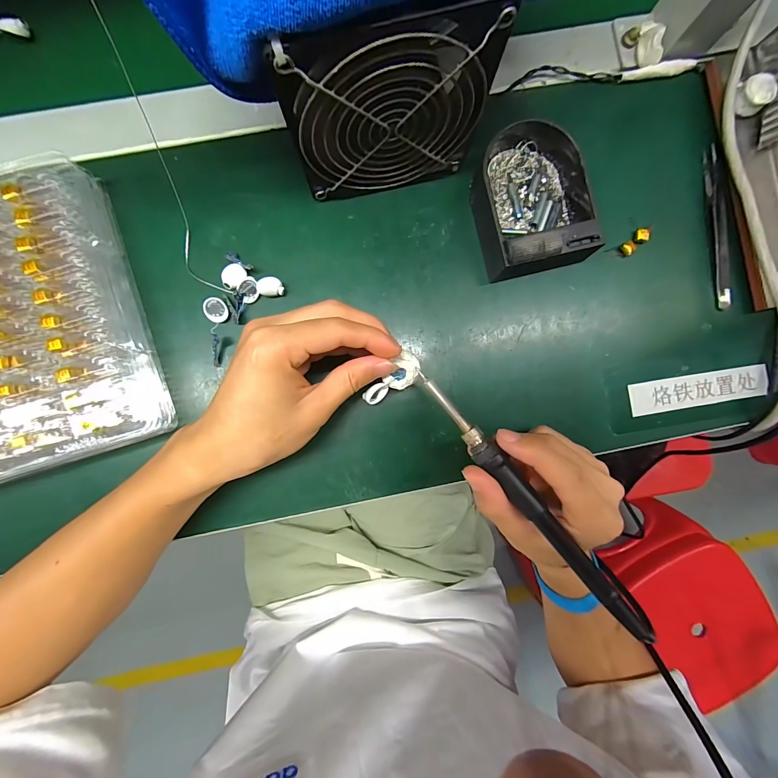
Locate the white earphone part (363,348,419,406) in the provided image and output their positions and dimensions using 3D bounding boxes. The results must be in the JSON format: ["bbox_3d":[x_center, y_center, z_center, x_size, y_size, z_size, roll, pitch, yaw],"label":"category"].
[{"bbox_3d":[0.003,-0.006,0.249,0.046,0.008,0.021,-38,91,6],"label":"white earphone part"}]

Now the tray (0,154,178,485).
[{"bbox_3d":[-0.307,-0.033,0.242,0.260,0.038,0.207,-15,91,-2],"label":"tray"}]

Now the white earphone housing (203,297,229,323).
[{"bbox_3d":[-0.129,-0.059,0.263,0.017,0.009,0.017,0,90,-2],"label":"white earphone housing"}]

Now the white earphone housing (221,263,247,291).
[{"bbox_3d":[-0.116,-0.084,0.262,0.016,0.011,0.019,26,89,-2],"label":"white earphone housing"}]

